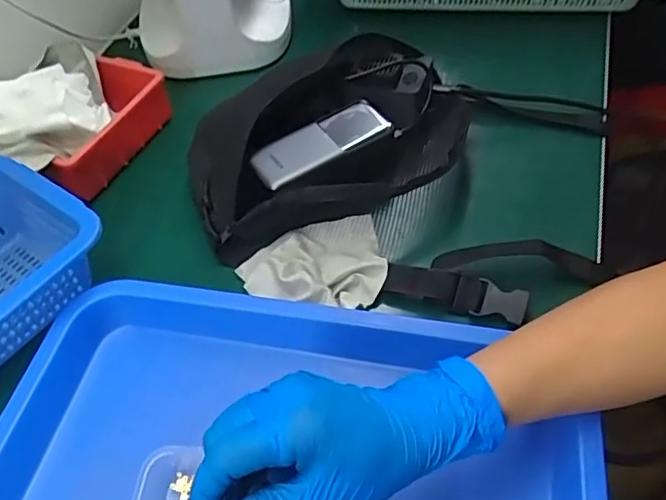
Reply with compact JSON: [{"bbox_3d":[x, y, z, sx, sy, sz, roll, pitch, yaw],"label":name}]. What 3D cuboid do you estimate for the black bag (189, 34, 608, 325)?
[{"bbox_3d":[0.058,-0.092,0.531,0.353,0.071,0.266,11,53,13],"label":"black bag"}]

